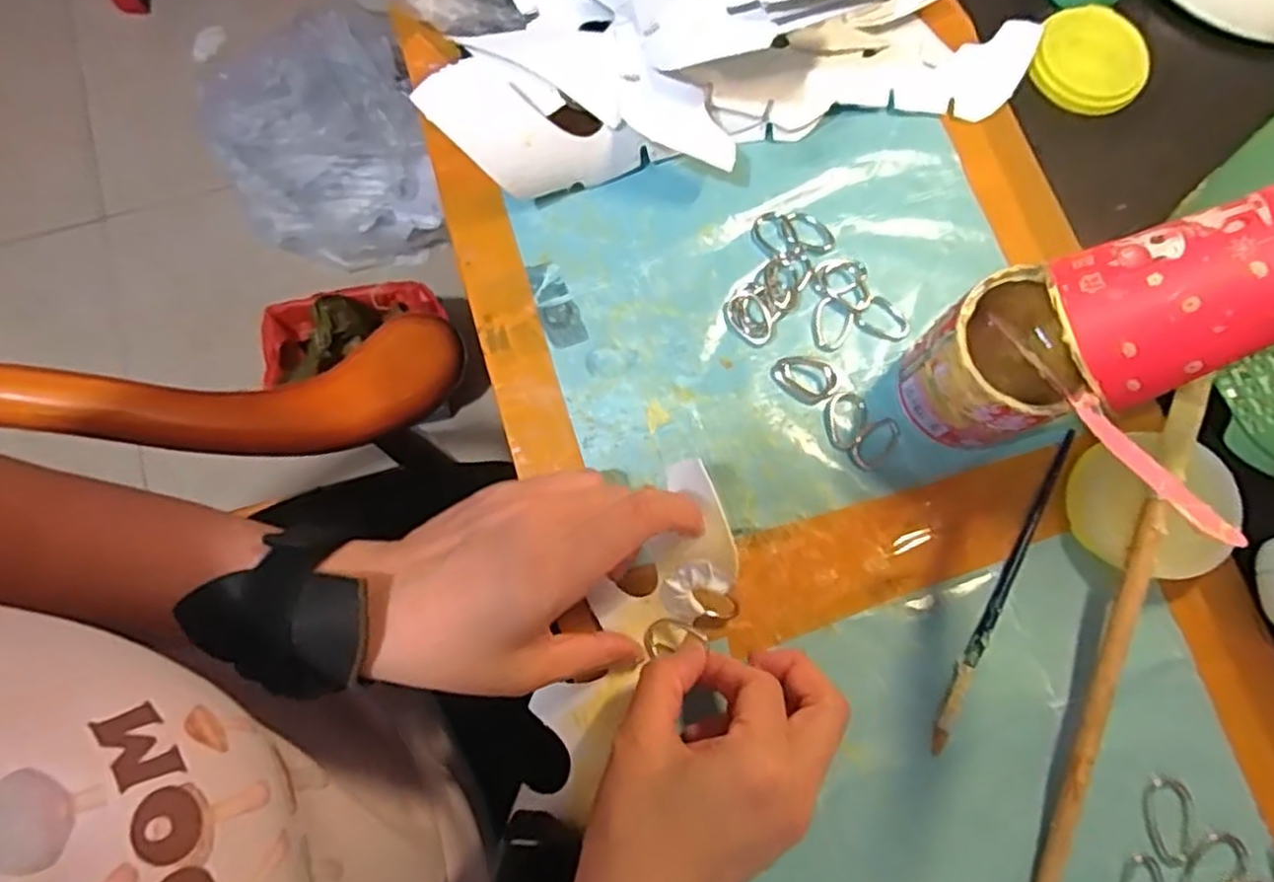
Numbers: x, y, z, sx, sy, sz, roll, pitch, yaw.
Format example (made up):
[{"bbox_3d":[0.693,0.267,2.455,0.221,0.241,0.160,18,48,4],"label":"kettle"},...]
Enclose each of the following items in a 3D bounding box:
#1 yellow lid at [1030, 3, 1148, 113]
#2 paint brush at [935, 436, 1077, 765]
[{"bbox_3d":[0.256,-0.215,0.406,0.062,0.016,0.061,0,77,0],"label":"yellow lid"},{"bbox_3d":[0.173,0.067,0.337,0.008,0.004,0.166,28,79,6],"label":"paint brush"}]

